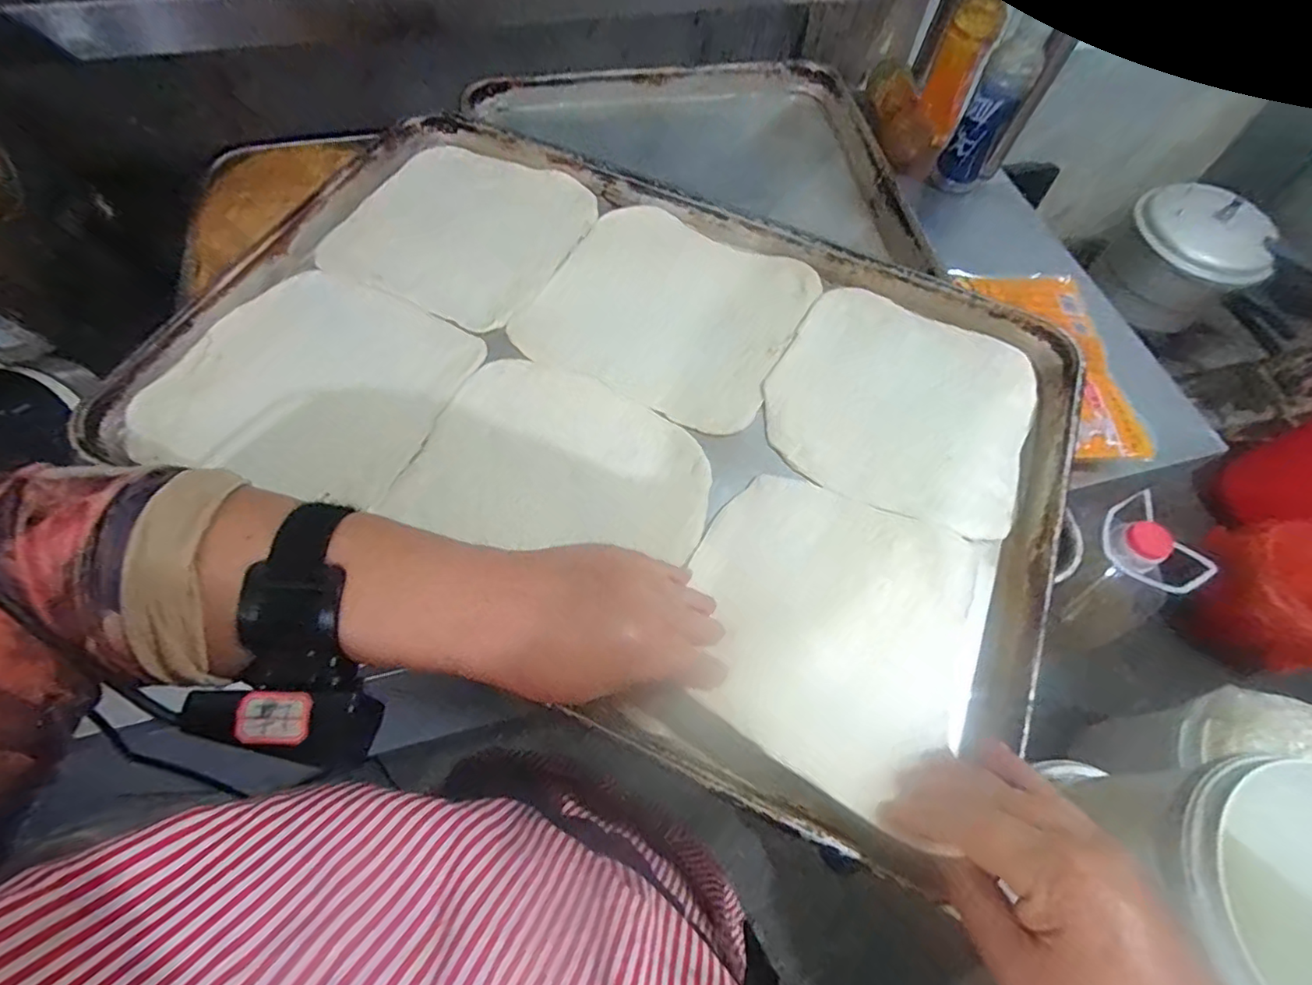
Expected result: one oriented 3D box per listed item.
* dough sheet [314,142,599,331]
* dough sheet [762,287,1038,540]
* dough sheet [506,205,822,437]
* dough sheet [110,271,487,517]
[{"bbox_3d":[-0.164,-0.226,0.491,0.186,0.011,0.184,22,64,8],"label":"dough sheet"},{"bbox_3d":[0.182,-0.067,0.424,0.181,0.005,0.179,23,64,8],"label":"dough sheet"},{"bbox_3d":[0.011,-0.146,0.458,0.194,0.006,0.187,27,65,10],"label":"dough sheet"},{"bbox_3d":[-0.245,-0.076,0.412,0.188,0.013,0.176,23,64,8],"label":"dough sheet"}]

